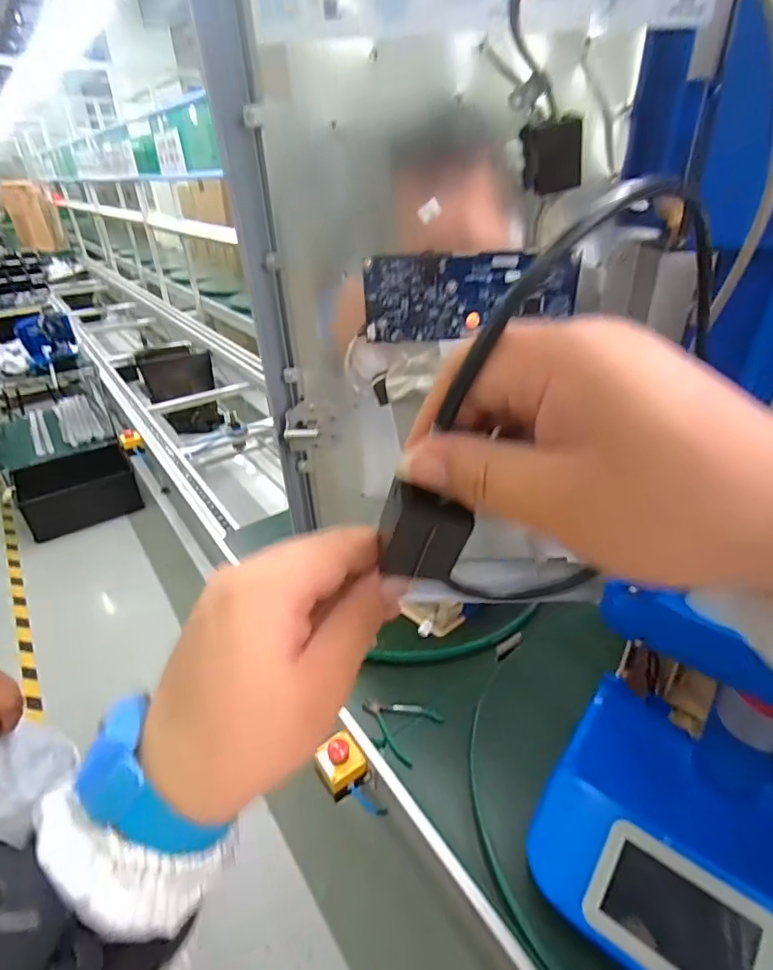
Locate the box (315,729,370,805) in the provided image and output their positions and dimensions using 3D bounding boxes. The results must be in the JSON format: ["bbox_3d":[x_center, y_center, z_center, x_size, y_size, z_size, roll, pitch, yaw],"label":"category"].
[{"bbox_3d":[-0.087,0.515,0.945,0.080,0.064,0.086,-21,36,-28],"label":"box"}]

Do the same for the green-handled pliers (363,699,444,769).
[{"bbox_3d":[0.019,0.449,0.971,0.138,0.028,0.106,21,38,32],"label":"green-handled pliers"}]

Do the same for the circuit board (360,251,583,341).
[{"bbox_3d":[0.067,-0.153,0.417,0.166,0.063,0.011,0,31,2],"label":"circuit board"}]

